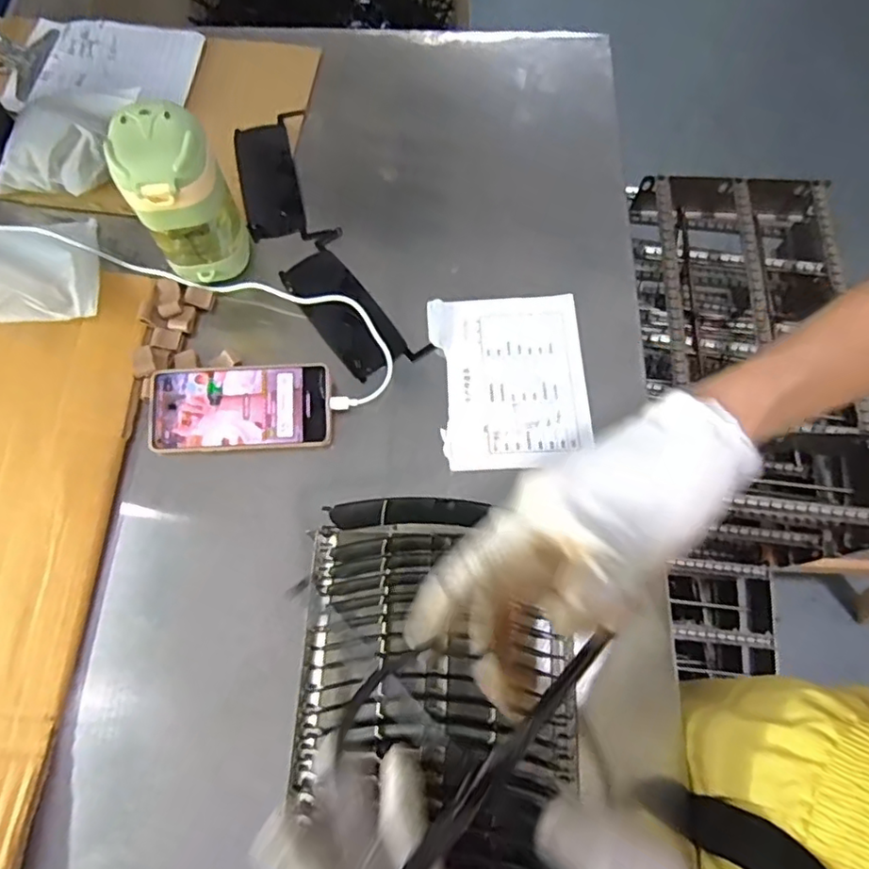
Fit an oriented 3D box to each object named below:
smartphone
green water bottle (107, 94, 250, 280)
[{"bbox_3d":[-0.176,-0.024,0.546,0.162,0.010,0.074,-2,82,1],"label":"smartphone"},{"bbox_3d":[-0.222,-0.206,0.547,0.086,0.151,0.075,-24,72,-11],"label":"green water bottle"}]

